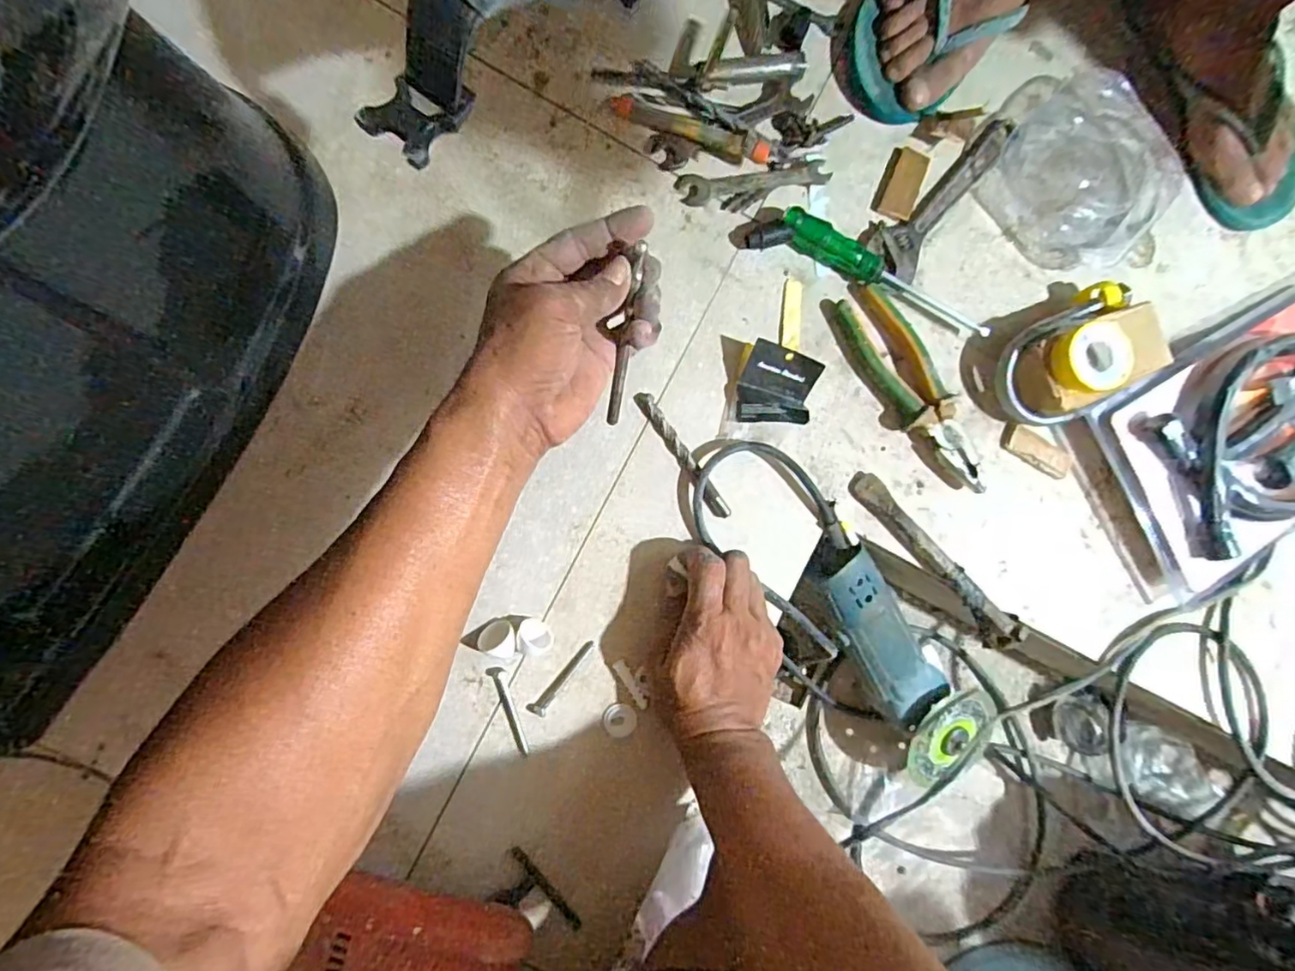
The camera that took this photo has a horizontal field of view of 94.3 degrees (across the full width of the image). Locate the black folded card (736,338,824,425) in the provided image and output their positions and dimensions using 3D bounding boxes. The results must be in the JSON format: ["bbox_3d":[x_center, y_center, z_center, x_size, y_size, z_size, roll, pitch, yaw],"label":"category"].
[{"bbox_3d":[0.103,-0.077,0.484,0.059,0.026,0.061,18,85,-5],"label":"black folded card"}]

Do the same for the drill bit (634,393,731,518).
[{"bbox_3d":[0.028,-0.024,0.476,0.014,0.011,0.118,-34,91,-7],"label":"drill bit"}]

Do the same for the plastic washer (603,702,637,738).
[{"bbox_3d":[-0.021,0.183,0.465,0.026,0.004,0.027,0,86,-7],"label":"plastic washer"}]

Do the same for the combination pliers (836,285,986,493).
[{"bbox_3d":[0.217,-0.079,0.496,0.053,0.024,0.185,-24,90,-7],"label":"combination pliers"}]

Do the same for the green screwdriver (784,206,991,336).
[{"bbox_3d":[0.195,-0.173,0.498,0.188,0.026,0.024,26,84,-4],"label":"green screwdriver"}]

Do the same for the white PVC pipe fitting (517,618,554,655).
[{"bbox_3d":[-0.083,0.113,0.449,0.026,0.020,0.023,10,85,-6],"label":"white PVC pipe fitting"}]

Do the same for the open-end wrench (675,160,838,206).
[{"bbox_3d":[0.089,-0.253,0.500,0.125,0.011,0.023,-9,88,-7],"label":"open-end wrench"}]

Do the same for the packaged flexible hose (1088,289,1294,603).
[{"bbox_3d":[0.531,-0.045,0.519,0.284,0.048,0.185,-27,90,-7],"label":"packaged flexible hose"}]

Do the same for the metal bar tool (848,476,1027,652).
[{"bbox_3d":[0.235,0.062,0.493,0.031,0.022,0.184,-44,92,-7],"label":"metal bar tool"}]

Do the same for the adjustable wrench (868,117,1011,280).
[{"bbox_3d":[0.256,-0.253,0.519,0.049,0.013,0.182,41,83,-3],"label":"adjustable wrench"}]

